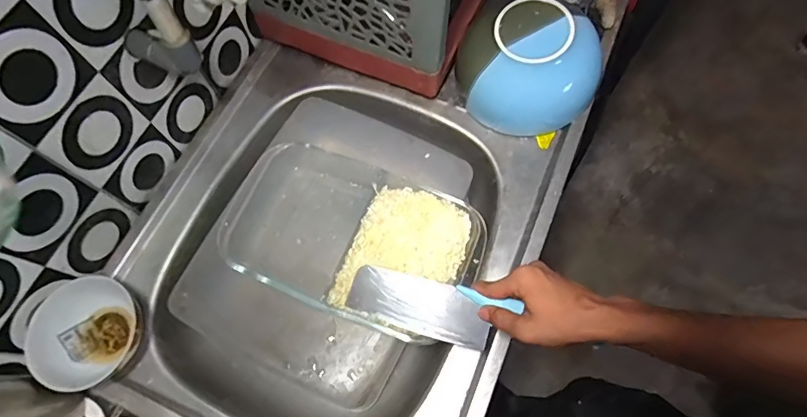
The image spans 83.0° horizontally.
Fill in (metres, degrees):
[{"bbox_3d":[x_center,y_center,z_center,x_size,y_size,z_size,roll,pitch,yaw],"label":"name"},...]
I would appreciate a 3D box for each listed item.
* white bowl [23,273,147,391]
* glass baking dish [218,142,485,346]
[{"bbox_3d":[-0.353,0.134,0.515,0.121,0.056,0.110,0,70,1],"label":"white bowl"},{"bbox_3d":[-0.060,0.033,0.536,0.283,0.055,0.170,22,72,9],"label":"glass baking dish"}]

